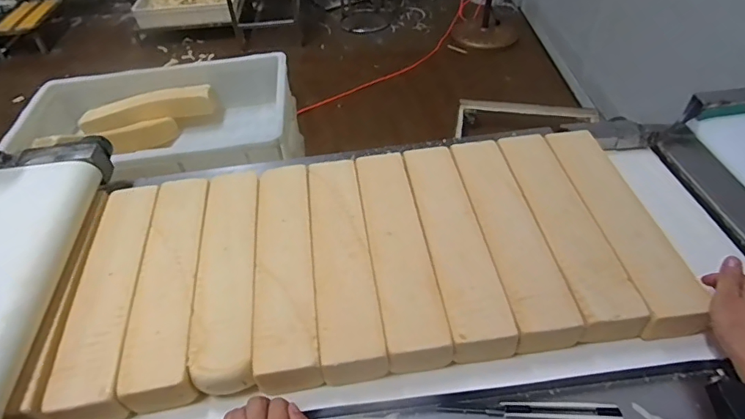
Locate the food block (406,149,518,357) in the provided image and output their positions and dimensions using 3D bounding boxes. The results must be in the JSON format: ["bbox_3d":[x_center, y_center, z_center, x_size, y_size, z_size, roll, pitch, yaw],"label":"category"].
[{"bbox_3d":[0.113,0.044,0.687,0.080,0.056,0.363,-7,45,-3],"label":"food block"}]

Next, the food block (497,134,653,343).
[{"bbox_3d":[0.272,0.018,0.696,0.081,0.043,0.364,-6,45,-2],"label":"food block"}]

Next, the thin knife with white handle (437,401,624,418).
[{"bbox_3d":[0.177,0.224,0.531,0.191,0.005,0.022,0,45,3],"label":"thin knife with white handle"}]

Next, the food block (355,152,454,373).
[{"bbox_3d":[0.035,0.050,0.679,0.079,0.045,0.363,-7,45,-4],"label":"food block"}]

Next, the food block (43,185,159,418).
[{"bbox_3d":[-0.351,0.105,0.650,0.076,0.051,0.356,-10,45,-6],"label":"food block"}]

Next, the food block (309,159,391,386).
[{"bbox_3d":[-0.042,0.062,0.669,0.078,0.044,0.362,-7,45,-4],"label":"food block"}]

